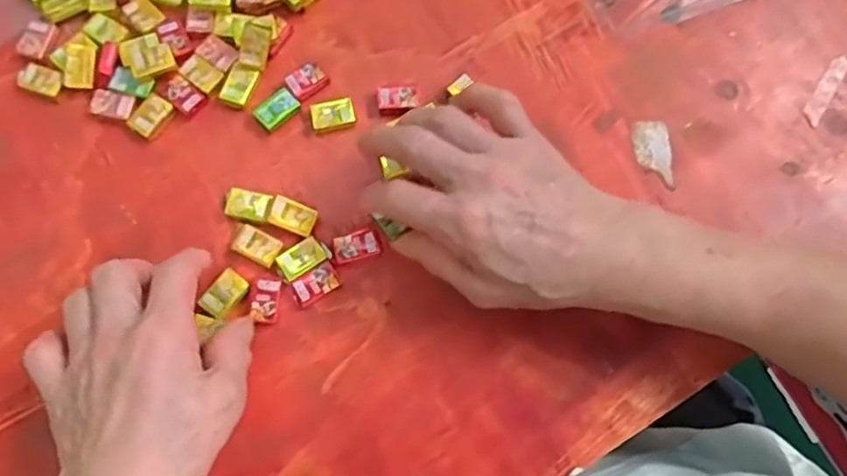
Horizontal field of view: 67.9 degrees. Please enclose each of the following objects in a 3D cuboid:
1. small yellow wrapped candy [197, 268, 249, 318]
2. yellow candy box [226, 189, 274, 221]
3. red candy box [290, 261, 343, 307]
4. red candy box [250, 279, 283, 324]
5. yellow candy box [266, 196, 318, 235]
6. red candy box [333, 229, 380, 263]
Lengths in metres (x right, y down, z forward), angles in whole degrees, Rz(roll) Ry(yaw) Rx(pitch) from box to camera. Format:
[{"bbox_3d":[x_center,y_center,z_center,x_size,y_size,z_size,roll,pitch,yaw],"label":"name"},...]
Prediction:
[{"bbox_3d":[-0.112,0.031,0.352,0.017,0.004,0.026,40,78,8],"label":"small yellow wrapped candy"},{"bbox_3d":[-0.101,-0.018,0.368,0.026,0.011,0.016,12,75,2],"label":"yellow candy box"},{"bbox_3d":[-0.061,0.026,0.356,0.026,0.006,0.016,-34,79,-10],"label":"red candy box"},{"bbox_3d":[-0.088,0.035,0.351,0.014,0.004,0.024,6,75,0],"label":"red candy box"},{"bbox_3d":[-0.076,-0.012,0.366,0.027,0.010,0.016,22,76,4],"label":"yellow candy box"},{"bbox_3d":[-0.039,0.005,0.363,0.024,0.005,0.016,-16,76,-6],"label":"red candy box"}]

